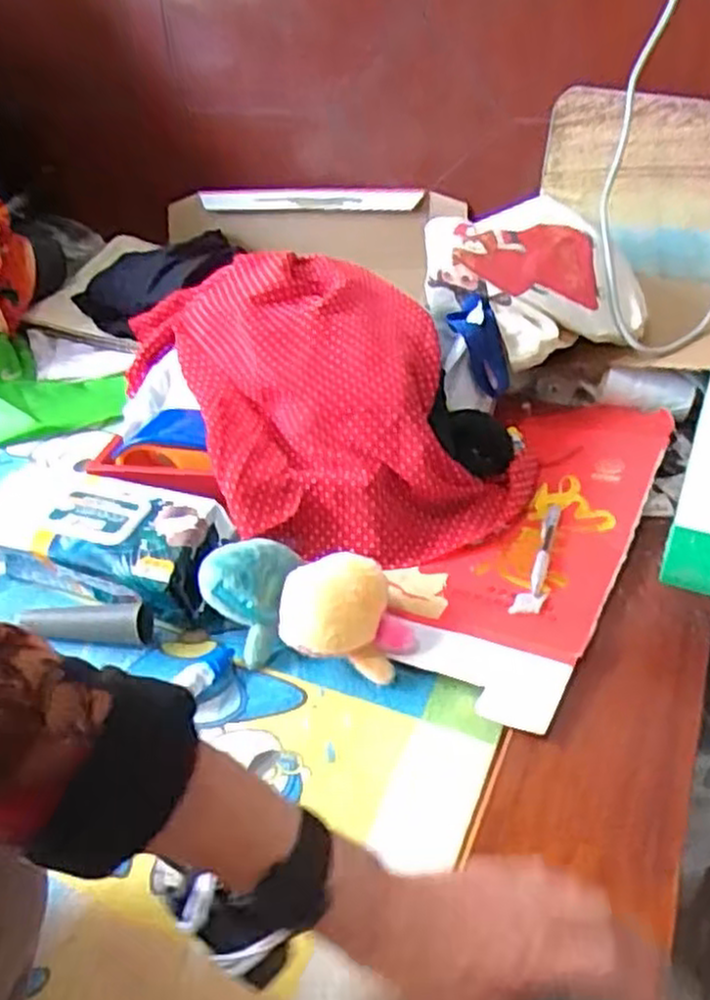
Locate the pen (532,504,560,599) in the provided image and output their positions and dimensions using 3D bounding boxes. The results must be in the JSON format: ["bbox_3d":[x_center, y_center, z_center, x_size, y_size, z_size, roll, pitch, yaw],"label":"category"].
[{"bbox_3d":[0.178,0.045,0.708,0.013,0.005,0.138,10,37,17],"label":"pen"}]

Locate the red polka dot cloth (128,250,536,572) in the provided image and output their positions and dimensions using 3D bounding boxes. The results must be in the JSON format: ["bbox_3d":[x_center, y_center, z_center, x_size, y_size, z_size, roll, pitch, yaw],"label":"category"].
[{"bbox_3d":[-0.083,-0.148,0.866,0.278,0.169,0.576,-20,39,-23],"label":"red polka dot cloth"}]

